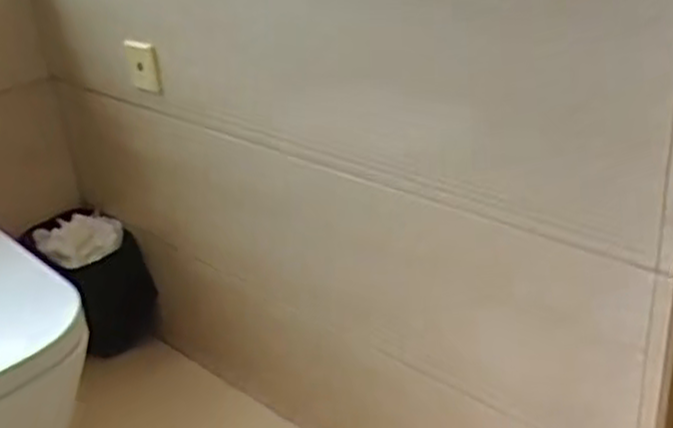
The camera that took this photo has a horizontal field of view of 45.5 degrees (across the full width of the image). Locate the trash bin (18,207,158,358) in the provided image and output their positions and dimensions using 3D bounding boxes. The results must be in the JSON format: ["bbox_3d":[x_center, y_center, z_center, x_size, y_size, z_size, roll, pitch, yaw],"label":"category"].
[{"bbox_3d":[-0.545,0.146,1.735,0.205,0.253,0.240,-28,34,-35],"label":"trash bin"}]

